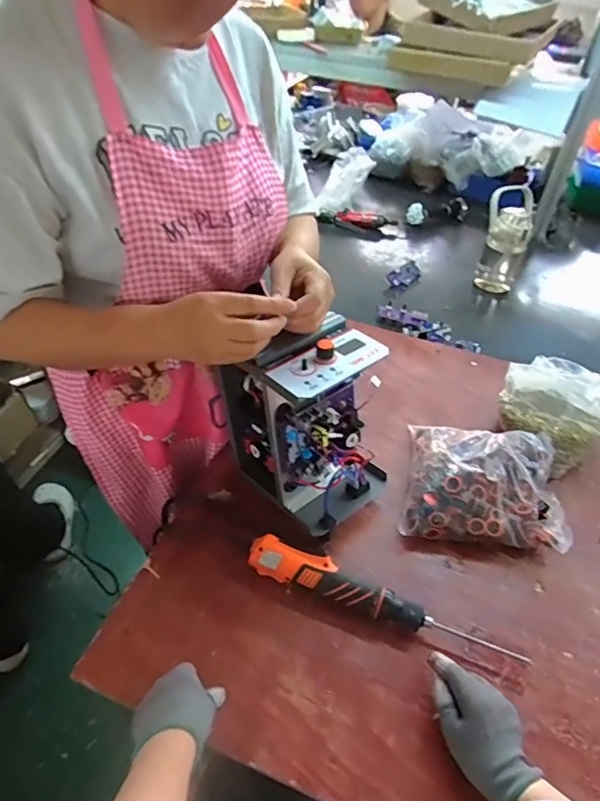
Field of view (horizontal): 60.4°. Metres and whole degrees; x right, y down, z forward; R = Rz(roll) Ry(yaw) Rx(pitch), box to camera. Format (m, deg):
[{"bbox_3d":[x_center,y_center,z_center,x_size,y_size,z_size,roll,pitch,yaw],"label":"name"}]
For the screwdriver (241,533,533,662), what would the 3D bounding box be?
[{"bbox_3d":[0.104,0.250,0.649,0.356,0.041,0.049,16,47,12],"label":"screwdriver"}]

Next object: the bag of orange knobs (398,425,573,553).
[{"bbox_3d":[0.271,0.117,0.774,0.222,0.078,0.204,9,46,5],"label":"bag of orange knobs"}]

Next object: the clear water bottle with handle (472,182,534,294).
[{"bbox_3d":[0.504,-0.395,1.283,0.107,0.233,0.102,14,47,10],"label":"clear water bottle with handle"}]

